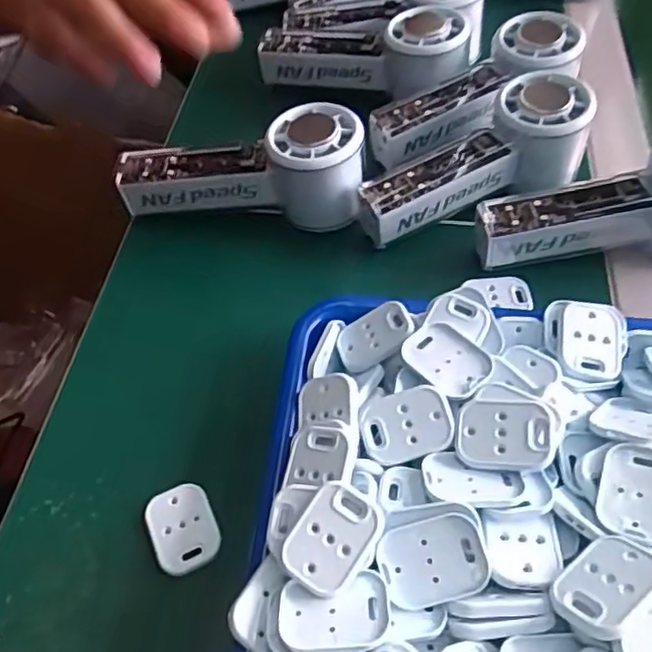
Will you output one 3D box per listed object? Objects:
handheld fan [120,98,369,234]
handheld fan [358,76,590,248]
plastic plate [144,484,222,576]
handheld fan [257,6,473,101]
[{"bbox_3d":[-0.054,-0.096,0.405,0.150,0.052,0.053,-4,54,-3],"label":"handheld fan"},{"bbox_3d":[0.091,-0.098,0.412,0.144,0.051,0.053,-28,58,-4],"label":"handheld fan"},{"bbox_3d":[-0.066,0.094,0.306,0.030,0.004,0.038,-22,57,-15],"label":"plastic plate"},{"bbox_3d":[0.028,-0.196,0.484,0.157,0.047,0.052,5,53,20],"label":"handheld fan"}]

